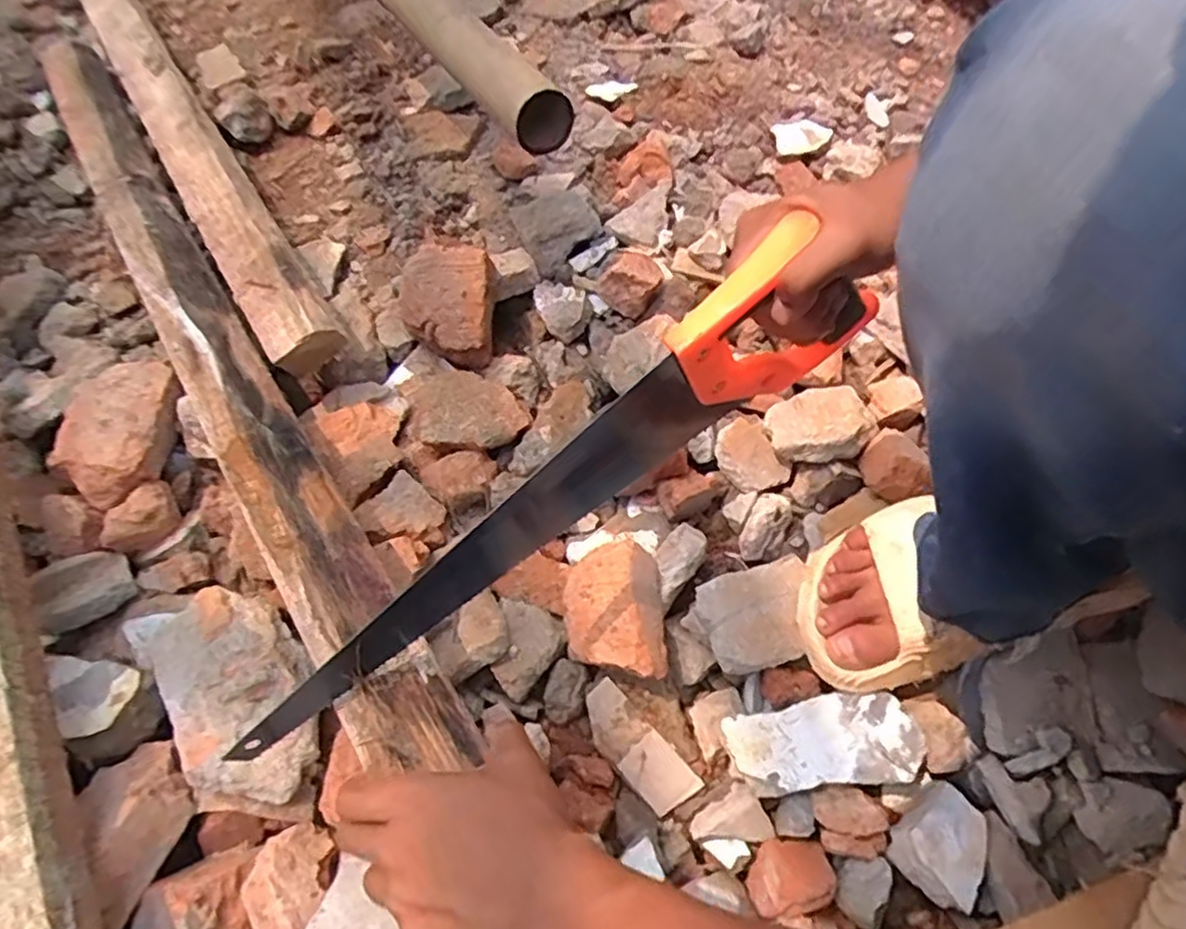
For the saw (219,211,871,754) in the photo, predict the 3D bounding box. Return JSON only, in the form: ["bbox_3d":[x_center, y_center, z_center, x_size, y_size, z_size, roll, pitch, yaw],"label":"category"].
[{"bbox_3d":[-0.027,0.029,0.412,0.414,0.104,0.024,-40,63,1],"label":"saw"}]

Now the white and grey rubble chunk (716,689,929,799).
[{"bbox_3d":[0.165,0.202,0.511,0.132,0.025,0.059,-5,58,0],"label":"white and grey rubble chunk"}]

